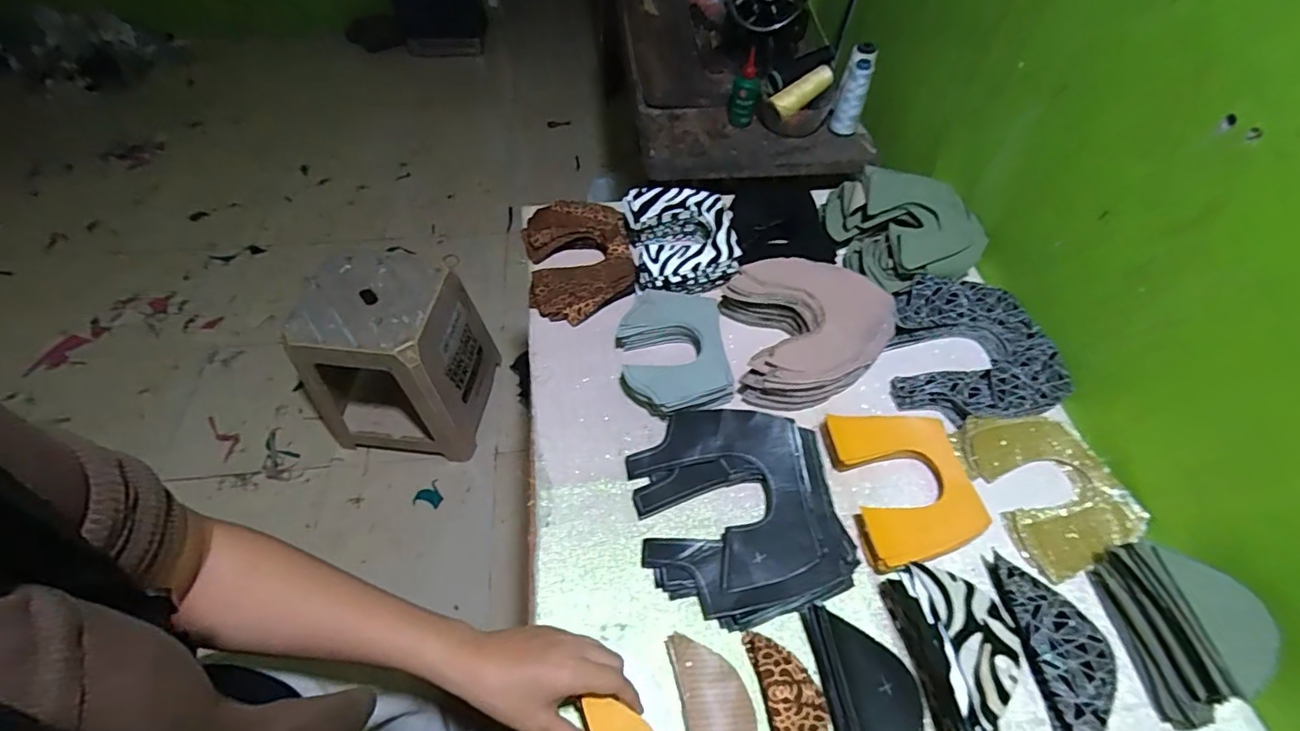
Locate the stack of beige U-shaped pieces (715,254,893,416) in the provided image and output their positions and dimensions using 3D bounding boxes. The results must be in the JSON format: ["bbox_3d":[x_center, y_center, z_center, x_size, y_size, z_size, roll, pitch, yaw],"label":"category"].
[{"bbox_3d":[0.189,-0.046,0.651,0.184,0.058,0.181,-5,56,-5],"label":"stack of beige U-shaped pieces"}]

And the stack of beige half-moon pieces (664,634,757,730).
[{"bbox_3d":[0.054,0.284,0.448,0.056,0.017,0.118,-9,56,-8],"label":"stack of beige half-moon pieces"}]

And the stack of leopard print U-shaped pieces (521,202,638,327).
[{"bbox_3d":[-0.094,-0.143,0.725,0.137,0.041,0.184,-8,56,-8],"label":"stack of leopard print U-shaped pieces"}]

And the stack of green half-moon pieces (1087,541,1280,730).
[{"bbox_3d":[0.453,0.222,0.461,0.065,0.076,0.129,-3,56,-4],"label":"stack of green half-moon pieces"}]

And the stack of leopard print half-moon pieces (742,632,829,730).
[{"bbox_3d":[0.118,0.282,0.450,0.048,0.020,0.119,-8,56,-7],"label":"stack of leopard print half-moon pieces"}]

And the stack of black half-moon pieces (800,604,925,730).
[{"bbox_3d":[0.182,0.275,0.445,0.077,0.040,0.151,-6,56,-6],"label":"stack of black half-moon pieces"}]

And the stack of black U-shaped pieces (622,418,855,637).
[{"bbox_3d":[0.084,0.137,0.540,0.187,0.038,0.205,-8,56,-7],"label":"stack of black U-shaped pieces"}]

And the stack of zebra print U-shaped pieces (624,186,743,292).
[{"bbox_3d":[0.042,-0.164,0.725,0.143,0.056,0.156,-3,56,-4],"label":"stack of zebra print U-shaped pieces"}]

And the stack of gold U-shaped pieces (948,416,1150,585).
[{"bbox_3d":[0.410,0.120,0.567,0.133,0.026,0.160,-19,58,-14],"label":"stack of gold U-shaped pieces"}]

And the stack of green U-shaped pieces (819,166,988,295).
[{"bbox_3d":[0.343,-0.176,0.719,0.194,0.071,0.165,-2,56,-3],"label":"stack of green U-shaped pieces"}]

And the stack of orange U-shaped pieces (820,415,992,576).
[{"bbox_3d":[0.257,0.118,0.558,0.127,0.030,0.156,-10,56,-8],"label":"stack of orange U-shaped pieces"}]

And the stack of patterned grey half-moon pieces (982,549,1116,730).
[{"bbox_3d":[0.358,0.248,0.472,0.078,0.021,0.157,2,56,0],"label":"stack of patterned grey half-moon pieces"}]

